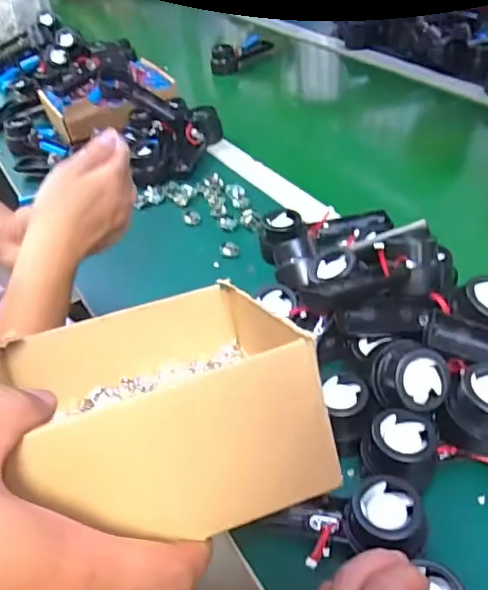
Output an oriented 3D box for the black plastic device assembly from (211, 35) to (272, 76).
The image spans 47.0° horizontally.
[{"bbox_3d":[-0.011,-0.524,1.218,0.136,0.056,0.061,-36,48,-29],"label":"black plastic device assembly"}]

